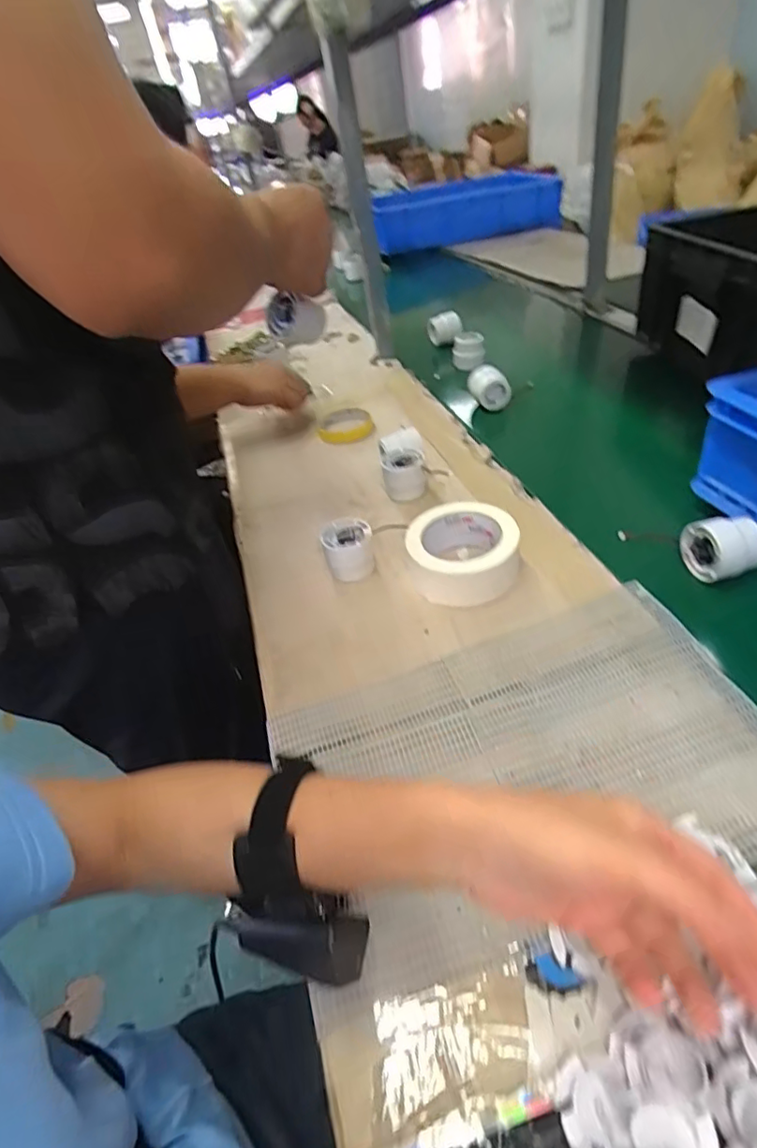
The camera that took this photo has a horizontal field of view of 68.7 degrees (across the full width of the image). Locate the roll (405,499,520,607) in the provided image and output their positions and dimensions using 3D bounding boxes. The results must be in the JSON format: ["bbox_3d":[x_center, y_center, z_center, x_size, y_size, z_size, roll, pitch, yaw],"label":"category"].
[{"bbox_3d":[0.085,-0.026,0.561,0.105,0.047,0.105,-7,41,6],"label":"roll"}]

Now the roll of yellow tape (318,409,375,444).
[{"bbox_3d":[-0.052,-0.233,0.858,0.082,0.023,0.082,-7,41,6],"label":"roll of yellow tape"}]

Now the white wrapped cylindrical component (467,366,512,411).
[{"bbox_3d":[0.168,-0.284,0.834,0.049,0.055,0.052,-3,41,3],"label":"white wrapped cylindrical component"}]

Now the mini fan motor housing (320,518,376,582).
[{"bbox_3d":[-0.030,-0.025,0.588,0.052,0.047,0.051,-9,40,3],"label":"mini fan motor housing"}]

